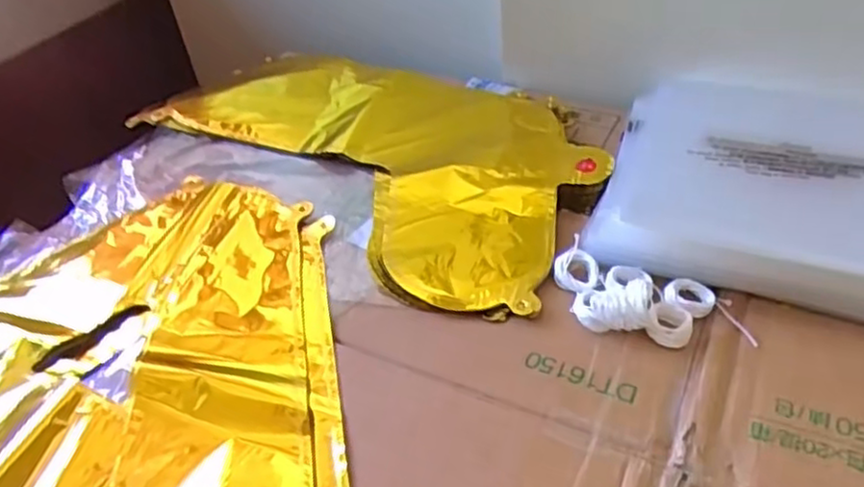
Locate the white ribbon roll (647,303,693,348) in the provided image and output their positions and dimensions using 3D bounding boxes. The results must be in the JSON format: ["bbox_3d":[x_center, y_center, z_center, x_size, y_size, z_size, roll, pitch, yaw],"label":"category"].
[{"bbox_3d":[0.139,0.047,0.413,0.025,0.010,0.026,-4,41,3],"label":"white ribbon roll"}]

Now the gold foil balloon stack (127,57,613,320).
[{"bbox_3d":[-0.053,-0.089,0.580,0.408,0.014,0.229,25,50,31],"label":"gold foil balloon stack"}]

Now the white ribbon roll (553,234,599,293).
[{"bbox_3d":[0.091,0.012,0.447,0.027,0.010,0.036,2,42,10],"label":"white ribbon roll"}]

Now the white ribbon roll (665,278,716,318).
[{"bbox_3d":[0.155,0.032,0.427,0.028,0.006,0.027,-4,41,3],"label":"white ribbon roll"}]

